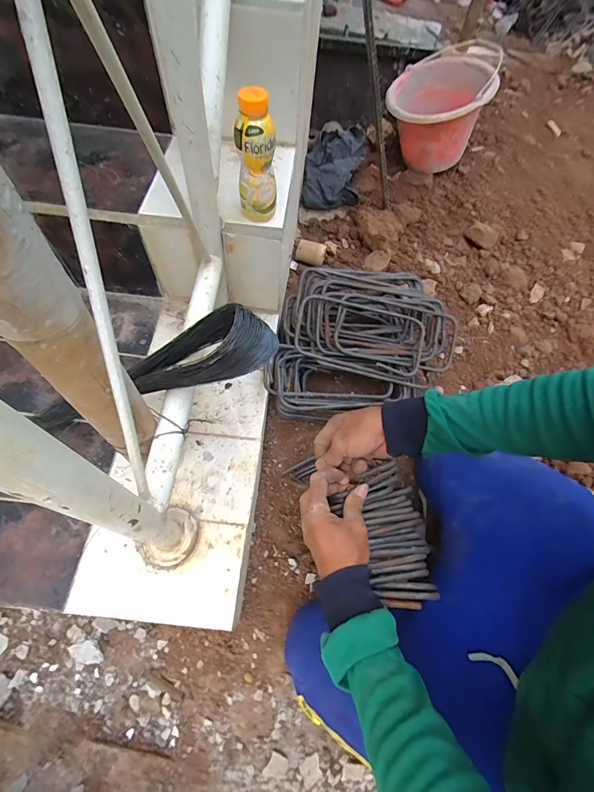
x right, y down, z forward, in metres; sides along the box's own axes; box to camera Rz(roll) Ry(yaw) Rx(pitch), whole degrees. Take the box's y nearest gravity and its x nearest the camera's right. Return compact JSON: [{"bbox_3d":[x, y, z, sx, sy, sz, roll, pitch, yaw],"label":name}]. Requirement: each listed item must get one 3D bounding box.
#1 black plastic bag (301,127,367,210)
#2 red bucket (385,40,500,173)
[{"bbox_3d":[0.112,-0.685,1.105,0.176,0.129,0.239,7,62,0],"label":"black plastic bag"},{"bbox_3d":[0.426,-0.850,1.102,0.285,0.217,0.285,-4,69,11],"label":"red bucket"}]

